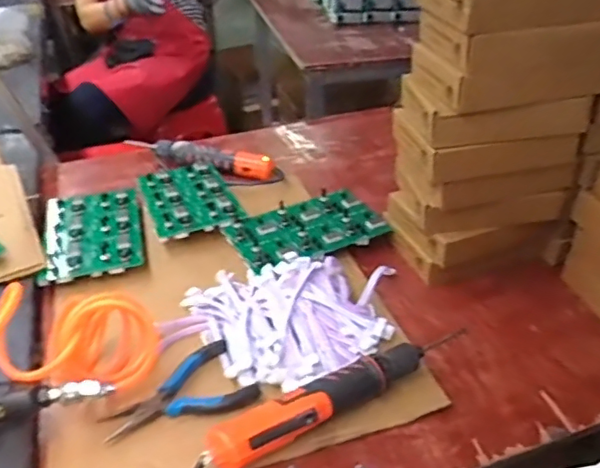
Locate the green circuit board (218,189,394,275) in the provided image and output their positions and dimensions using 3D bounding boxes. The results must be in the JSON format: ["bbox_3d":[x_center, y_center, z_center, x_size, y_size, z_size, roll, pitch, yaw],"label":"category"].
[{"bbox_3d":[0.014,-0.009,0.814,0.222,0.025,0.125,-22,40,-27],"label":"green circuit board"}]

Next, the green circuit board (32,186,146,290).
[{"bbox_3d":[-0.294,-0.012,0.809,0.128,0.010,0.198,-11,35,-13],"label":"green circuit board"}]

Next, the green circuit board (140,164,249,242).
[{"bbox_3d":[-0.176,-0.067,0.898,0.129,0.014,0.215,-14,36,-17],"label":"green circuit board"}]

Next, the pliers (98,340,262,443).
[{"bbox_3d":[-0.125,0.161,0.578,0.142,0.024,0.093,-19,38,-24],"label":"pliers"}]

